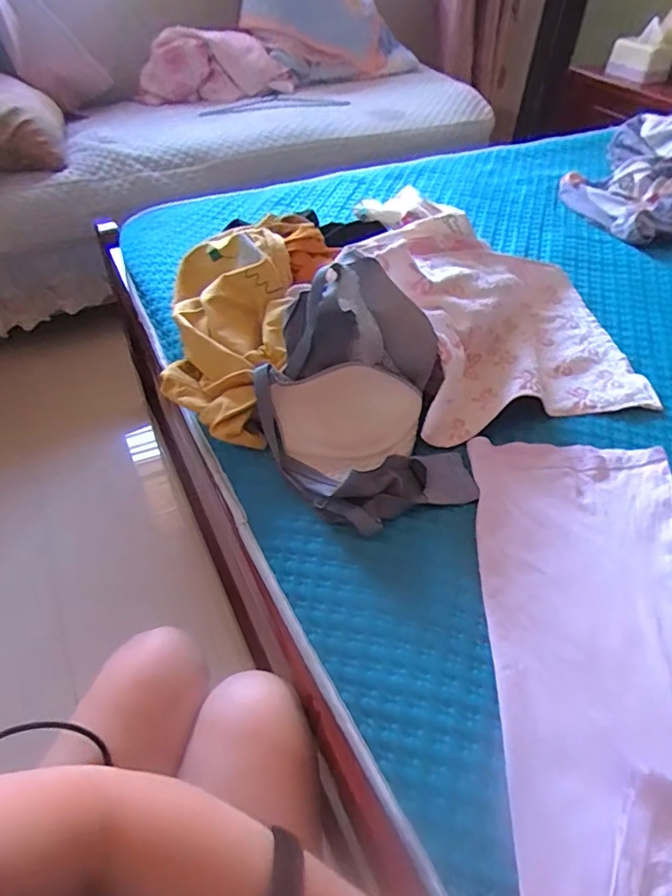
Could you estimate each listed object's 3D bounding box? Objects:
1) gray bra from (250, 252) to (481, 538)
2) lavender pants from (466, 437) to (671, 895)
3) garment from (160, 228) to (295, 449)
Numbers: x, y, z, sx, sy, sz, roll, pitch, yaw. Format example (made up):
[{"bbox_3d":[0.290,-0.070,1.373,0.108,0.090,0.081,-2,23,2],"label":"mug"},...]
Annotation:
[{"bbox_3d":[0.030,-0.066,0.592,0.198,0.160,0.250,-19,51,-19],"label":"gray bra"},{"bbox_3d":[0.233,0.203,0.435,0.213,0.039,0.558,6,45,3],"label":"lavender pants"},{"bbox_3d":[-0.139,-0.168,0.714,0.165,0.099,0.356,-3,48,-6],"label":"garment"}]

